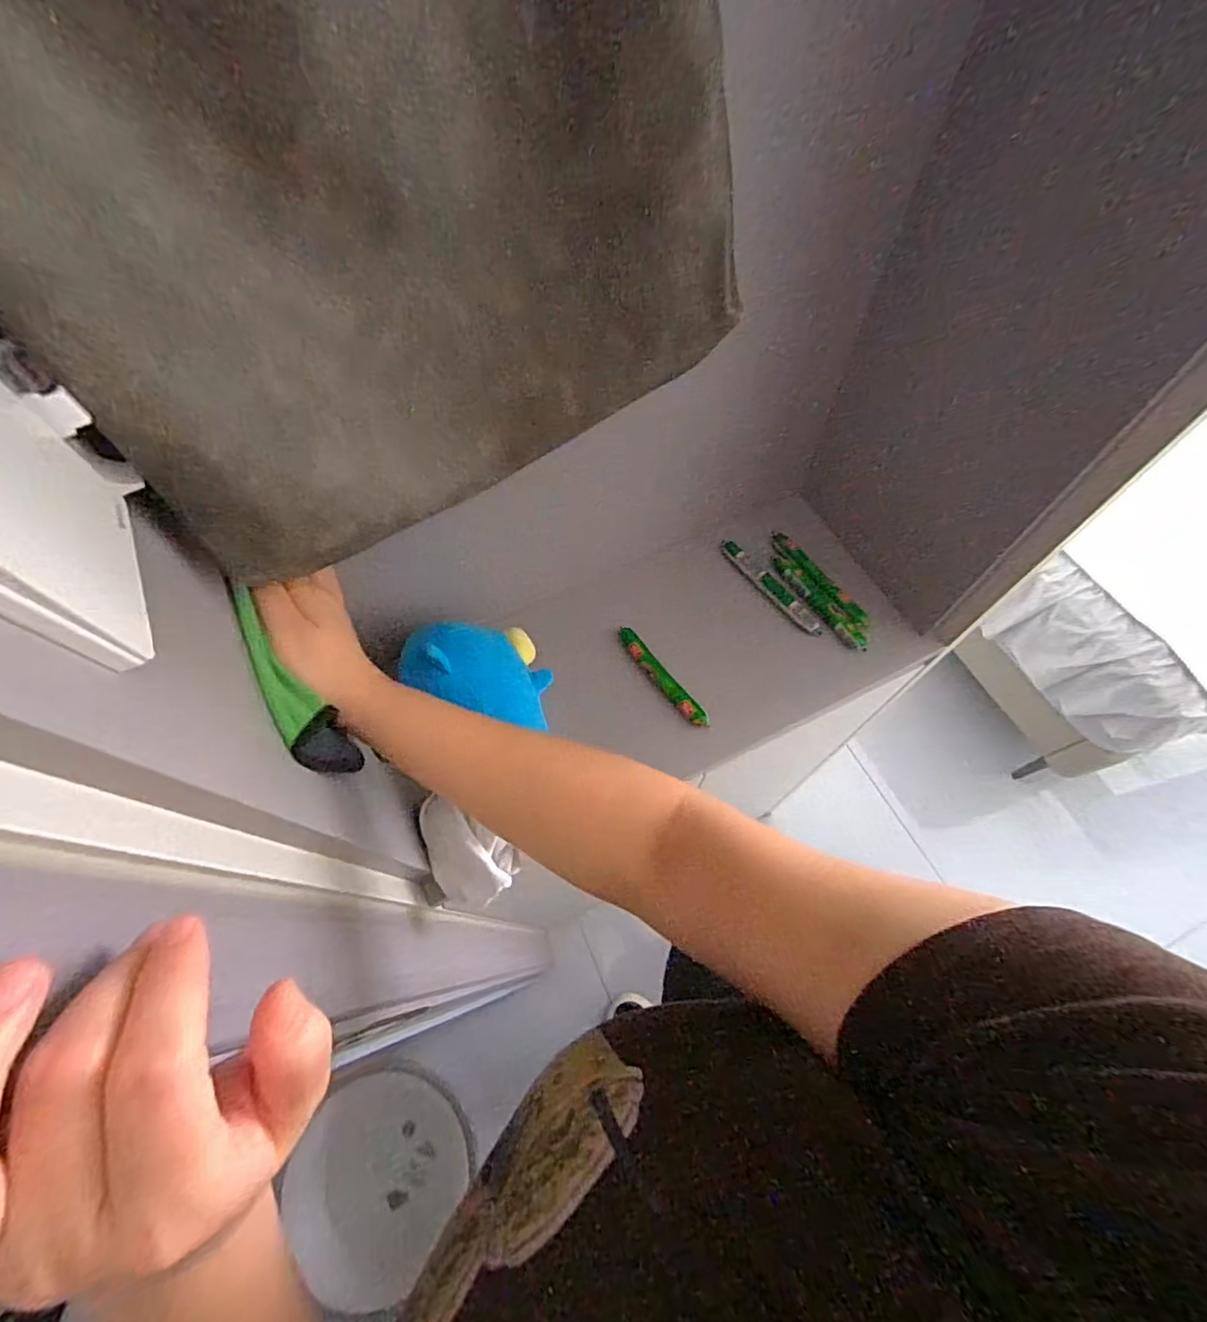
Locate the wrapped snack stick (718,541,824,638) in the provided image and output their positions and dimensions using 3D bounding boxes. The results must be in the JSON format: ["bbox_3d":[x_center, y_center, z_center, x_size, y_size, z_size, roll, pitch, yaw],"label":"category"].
[{"bbox_3d":[0.187,-0.084,0.650,0.019,0.015,0.147,-36,68,-14],"label":"wrapped snack stick"}]

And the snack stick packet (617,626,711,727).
[{"bbox_3d":[0.060,0.015,0.600,0.017,0.013,0.136,-34,68,-13],"label":"snack stick packet"}]

